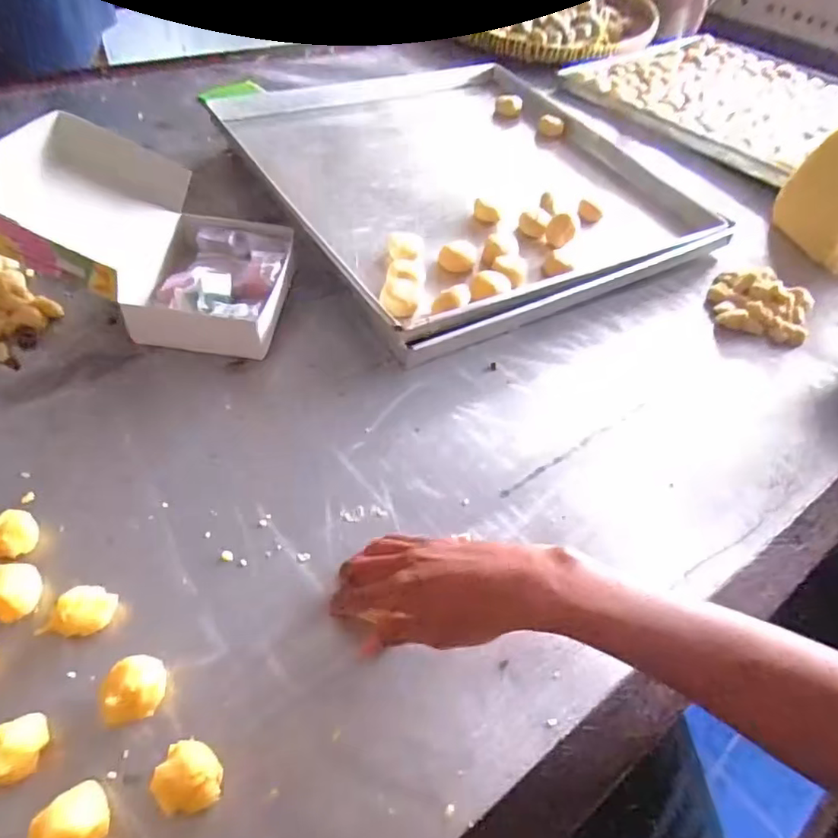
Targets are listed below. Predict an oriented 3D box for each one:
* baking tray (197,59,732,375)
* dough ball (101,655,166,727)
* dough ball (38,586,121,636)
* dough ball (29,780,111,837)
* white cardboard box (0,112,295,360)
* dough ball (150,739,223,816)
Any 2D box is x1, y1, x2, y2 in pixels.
[{"bbox_3d":[0.067,-0.329,0.739,0.521,0.059,0.507,-24,57,-22],"label":"baking tray"},{"bbox_3d":[-0.167,0.159,0.327,0.030,0.025,0.034,-13,53,-15],"label":"dough ball"},{"bbox_3d":[-0.217,0.124,0.354,0.028,0.027,0.040,29,55,18],"label":"dough ball"},{"bbox_3d":[-0.177,0.208,0.284,0.028,0.030,0.032,-21,55,-20],"label":"dough ball"},{"bbox_3d":[-0.243,-0.176,0.524,0.222,0.143,0.180,7,51,1],"label":"white cardboard box"},{"bbox_3d":[-0.123,0.193,0.298,0.031,0.030,0.031,-3,51,-7],"label":"dough ball"}]

